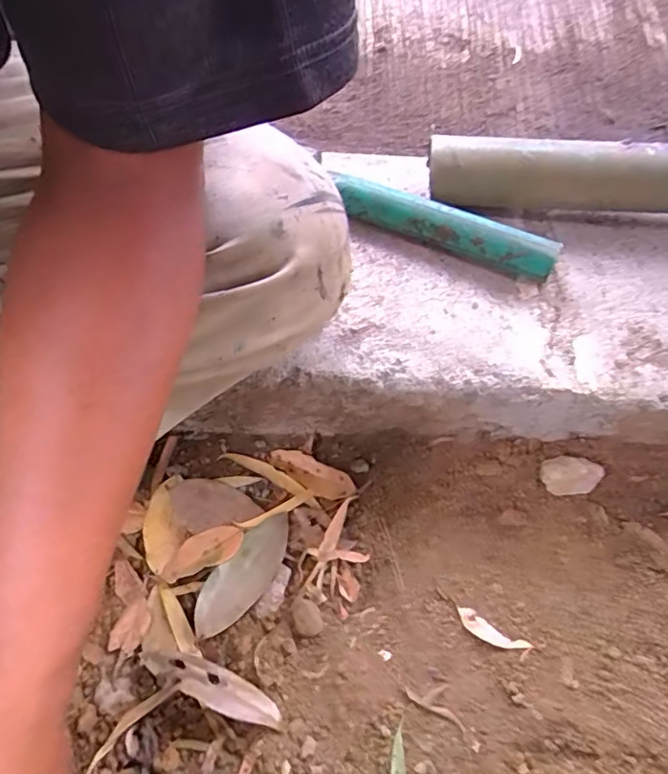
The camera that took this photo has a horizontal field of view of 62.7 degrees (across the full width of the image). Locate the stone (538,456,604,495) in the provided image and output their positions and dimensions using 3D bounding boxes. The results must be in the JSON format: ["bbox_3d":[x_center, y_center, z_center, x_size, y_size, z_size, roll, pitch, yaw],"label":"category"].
[{"bbox_3d":[0.190,0.072,0.443,0.048,0.024,0.028,-6,66,-1],"label":"stone"}]

